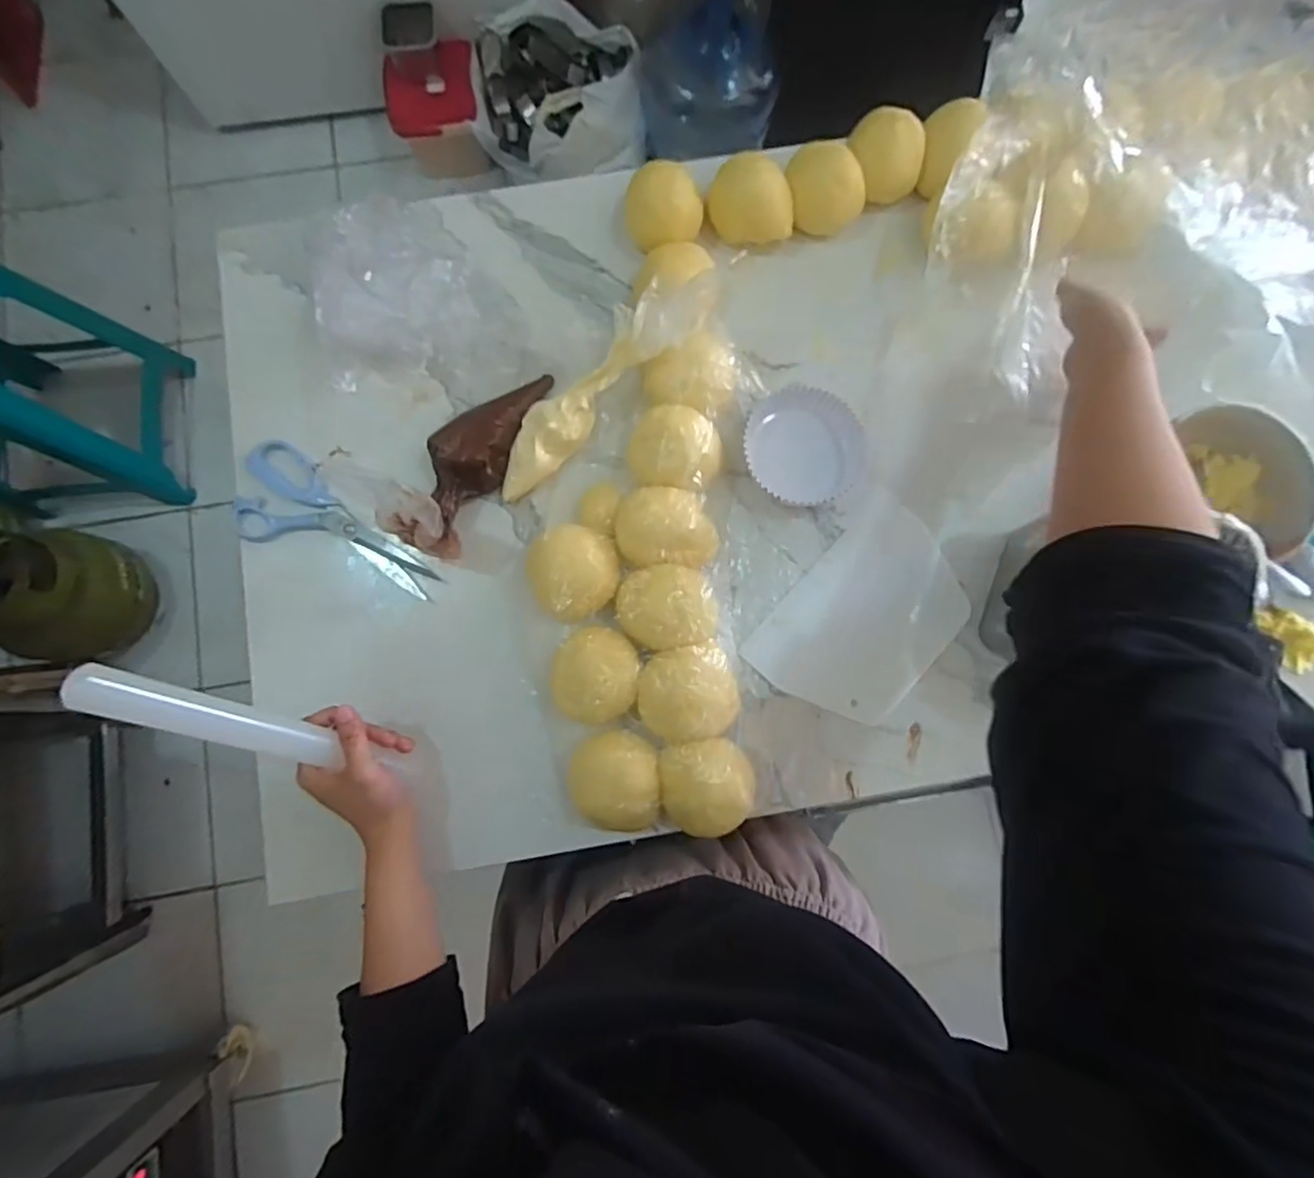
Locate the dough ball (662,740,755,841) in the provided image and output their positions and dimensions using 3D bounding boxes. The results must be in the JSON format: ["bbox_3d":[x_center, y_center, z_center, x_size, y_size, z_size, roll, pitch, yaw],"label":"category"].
[{"bbox_3d":[0.041,0.157,0.494,0.072,0.034,0.072,0,82,0],"label":"dough ball"}]

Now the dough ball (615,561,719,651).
[{"bbox_3d":[0.007,0.017,0.503,0.081,0.046,0.067,-2,82,-1],"label":"dough ball"}]

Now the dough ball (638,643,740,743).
[{"bbox_3d":[0.025,0.083,0.498,0.076,0.045,0.072,0,82,0],"label":"dough ball"}]

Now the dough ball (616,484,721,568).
[{"bbox_3d":[0.007,-0.048,0.509,0.089,0.054,0.068,1,85,0],"label":"dough ball"}]

